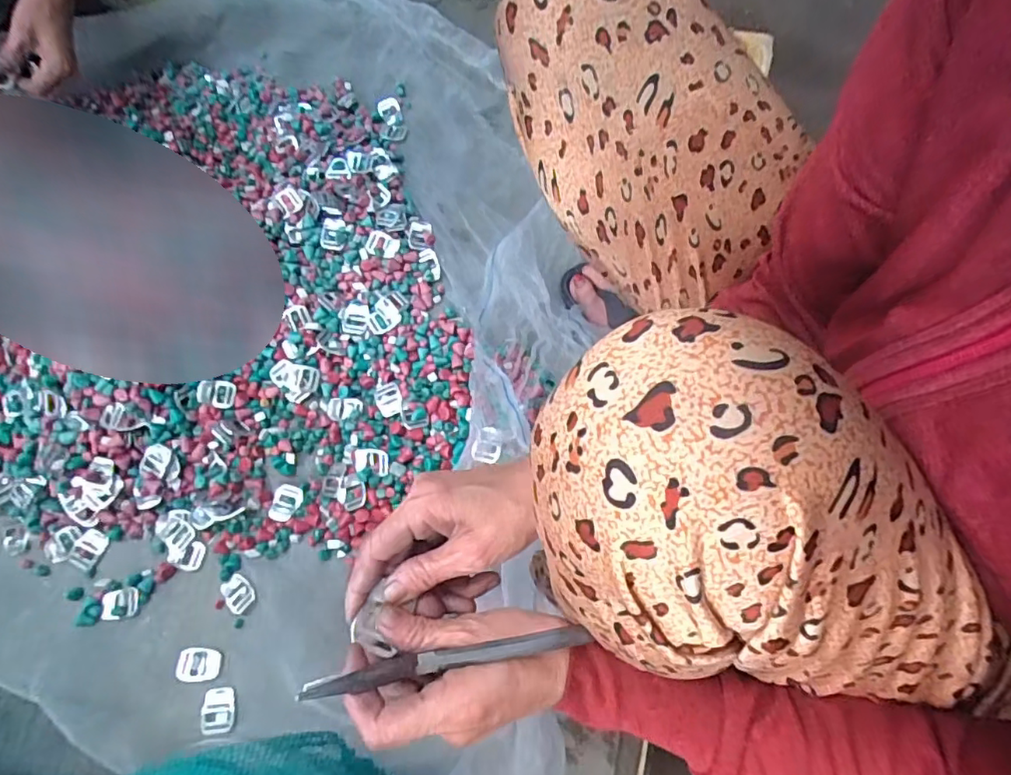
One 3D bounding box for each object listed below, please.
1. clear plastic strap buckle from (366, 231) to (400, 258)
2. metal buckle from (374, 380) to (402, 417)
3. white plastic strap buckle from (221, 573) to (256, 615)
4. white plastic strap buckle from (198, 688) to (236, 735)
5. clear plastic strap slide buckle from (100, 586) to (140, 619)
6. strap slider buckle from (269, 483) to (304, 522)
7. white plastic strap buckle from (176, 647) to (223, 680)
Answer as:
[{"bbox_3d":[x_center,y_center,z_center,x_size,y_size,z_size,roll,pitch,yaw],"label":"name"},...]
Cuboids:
[{"bbox_3d":[-0.153,-0.177,0.692,0.041,0.006,0.028,18,86,1],"label":"clear plastic strap buckle"},{"bbox_3d":[-0.133,0.014,0.635,0.030,0.007,0.040,-26,71,-8],"label":"metal buckle"},{"bbox_3d":[-0.277,0.213,0.573,0.028,0.004,0.037,-41,74,-13],"label":"white plastic strap buckle"},{"bbox_3d":[-0.279,0.313,0.539,0.032,0.005,0.039,-3,70,0],"label":"white plastic strap buckle"},{"bbox_3d":[-0.400,0.224,0.575,0.039,0.004,0.029,-10,70,-3],"label":"clear plastic strap slide buckle"},{"bbox_3d":[-0.240,0.126,0.606,0.031,0.004,0.040,12,70,5],"label":"strap slider buckle"},{"bbox_3d":[-0.307,0.277,0.555,0.042,0.004,0.030,3,70,2],"label":"white plastic strap buckle"}]

